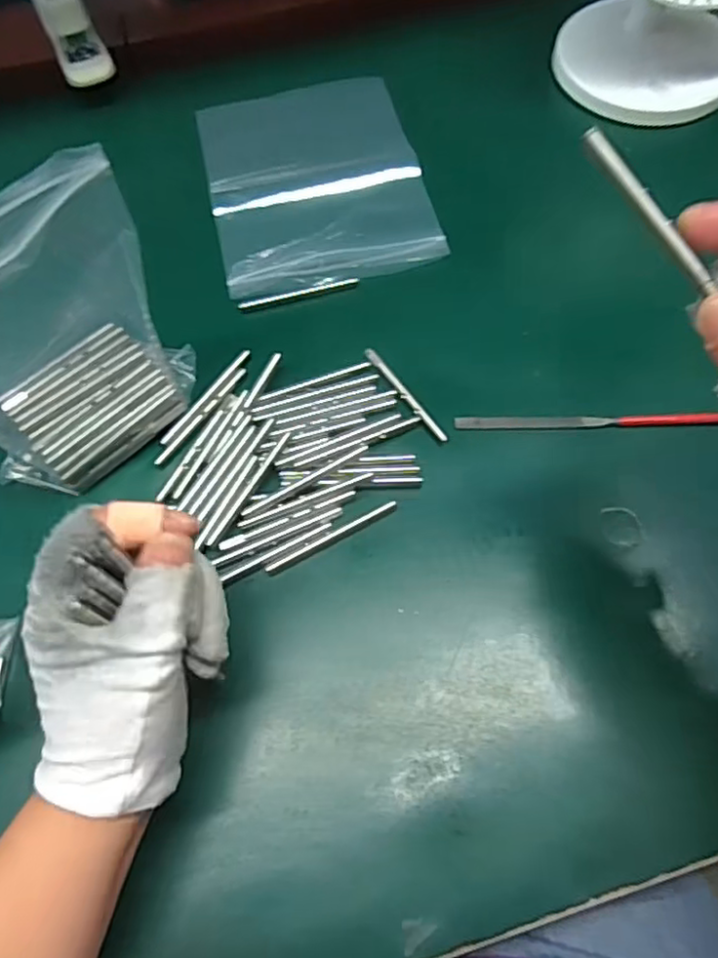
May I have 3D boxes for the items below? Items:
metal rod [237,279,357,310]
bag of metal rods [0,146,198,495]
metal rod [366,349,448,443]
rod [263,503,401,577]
[{"bbox_3d":[-0.039,-0.122,0.428,0.079,0.007,0.007,-16,67,-6],"label":"metal rod"},{"bbox_3d":[-0.159,-0.063,0.316,0.069,0.148,0.136,38,72,16],"label":"bag of metal rods"},{"bbox_3d":[0.028,-0.051,0.388,0.005,0.004,0.074,-34,70,-13],"label":"metal rod"},{"bbox_3d":[-0.015,0.032,0.354,0.078,0.004,0.006,-27,69,-10],"label":"rod"}]

